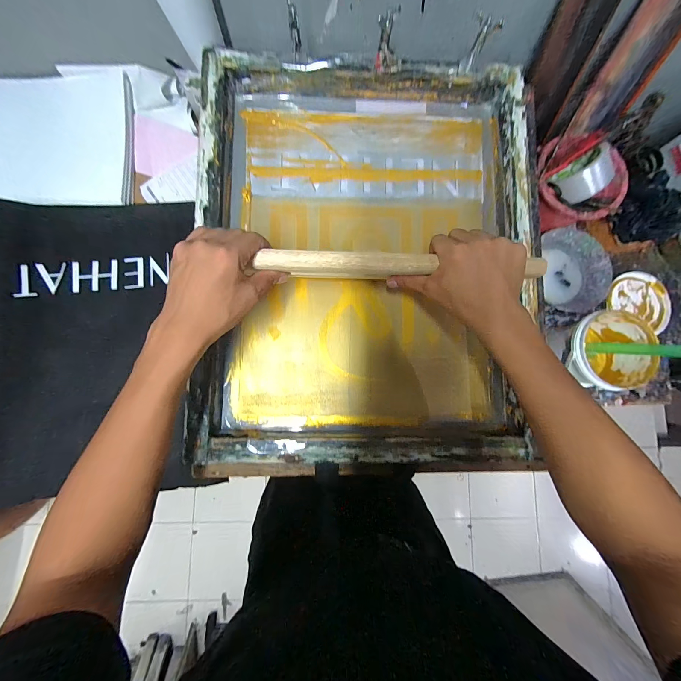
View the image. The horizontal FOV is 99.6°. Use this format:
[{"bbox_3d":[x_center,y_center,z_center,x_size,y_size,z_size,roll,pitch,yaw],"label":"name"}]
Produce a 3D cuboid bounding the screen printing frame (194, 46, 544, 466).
[{"bbox_3d":[0.038,-0.105,0.401,0.448,0.060,0.568,0,83,-2],"label":"screen printing frame"}]

